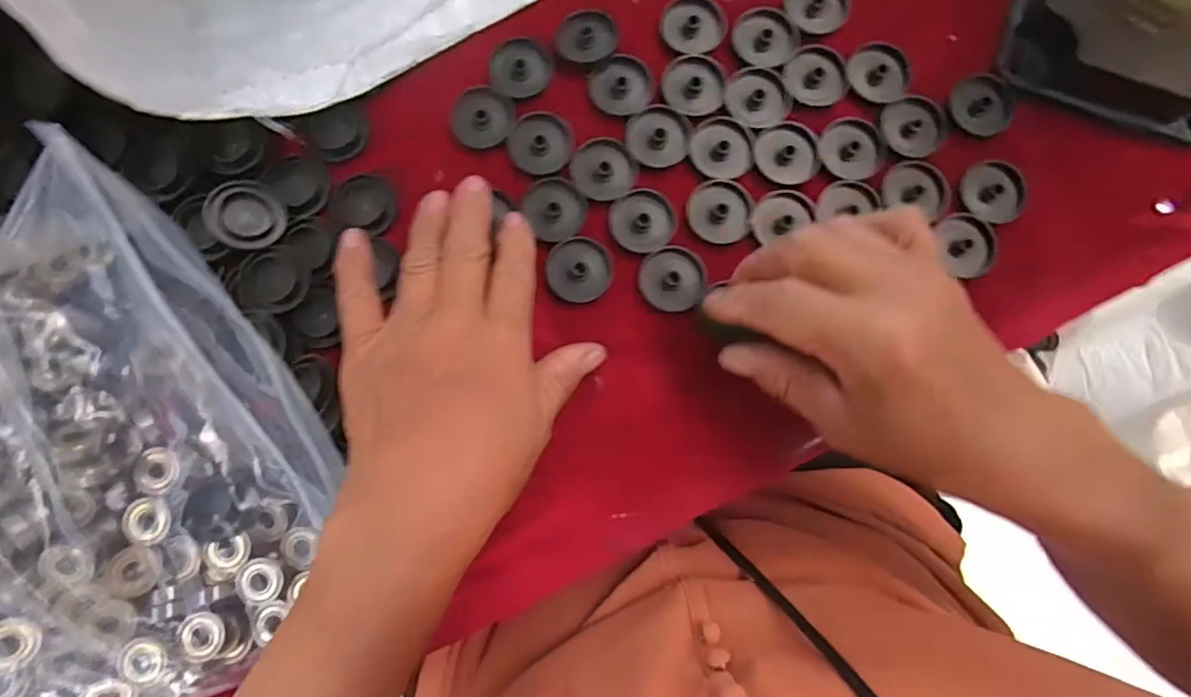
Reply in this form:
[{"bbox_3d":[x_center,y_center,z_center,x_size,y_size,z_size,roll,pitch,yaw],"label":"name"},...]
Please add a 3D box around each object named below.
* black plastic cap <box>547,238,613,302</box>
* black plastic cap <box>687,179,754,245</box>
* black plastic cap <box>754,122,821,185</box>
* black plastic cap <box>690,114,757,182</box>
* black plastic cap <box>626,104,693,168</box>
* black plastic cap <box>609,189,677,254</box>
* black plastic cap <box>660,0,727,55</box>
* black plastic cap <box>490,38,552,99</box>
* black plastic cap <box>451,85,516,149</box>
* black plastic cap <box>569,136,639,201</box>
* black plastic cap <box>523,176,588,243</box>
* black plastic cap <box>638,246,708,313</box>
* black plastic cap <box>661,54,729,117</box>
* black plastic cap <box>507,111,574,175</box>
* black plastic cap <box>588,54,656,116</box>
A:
[{"bbox_3d":[-0.008,-0.040,0.293,0.032,0.004,0.032,0,84,0],"label":"black plastic cap"},{"bbox_3d":[0.065,-0.071,0.299,0.033,0.005,0.032,0,84,0],"label":"black plastic cap"},{"bbox_3d":[0.100,-0.102,0.302,0.032,0.005,0.032,0,84,0],"label":"black plastic cap"},{"bbox_3d":[0.066,-0.104,0.300,0.033,0.004,0.032,0,84,0],"label":"black plastic cap"},{"bbox_3d":[0.033,-0.111,0.301,0.033,0.006,0.032,0,84,0],"label":"black plastic cap"},{"bbox_3d":[0.024,-0.065,0.296,0.033,0.004,0.031,2,84,0],"label":"black plastic cap"},{"bbox_3d":[0.052,-0.174,0.308,0.032,0.006,0.035,0,84,0],"label":"black plastic cap"},{"bbox_3d":[-0.039,-0.147,0.304,0.031,0.004,0.033,0,84,0],"label":"black plastic cap"},{"bbox_3d":[-0.059,-0.121,0.302,0.031,0.004,0.032,0,84,0],"label":"black plastic cap"},{"bbox_3d":[0.004,-0.092,0.298,0.032,0.004,0.032,0,84,0],"label":"black plastic cap"},{"bbox_3d":[-0.020,-0.072,0.298,0.029,0.004,0.033,-34,85,-3],"label":"black plastic cap"},{"bbox_3d":[0.039,-0.035,0.294,0.033,0.005,0.032,0,84,0],"label":"black plastic cap"},{"bbox_3d":[0.052,-0.139,0.305,0.032,0.005,0.033,0,84,0],"label":"black plastic cap"},{"bbox_3d":[-0.029,-0.107,0.302,0.032,0.005,0.032,0,84,0],"label":"black plastic cap"},{"bbox_3d":[0.014,-0.138,0.303,0.032,0.004,0.032,0,84,0],"label":"black plastic cap"}]

